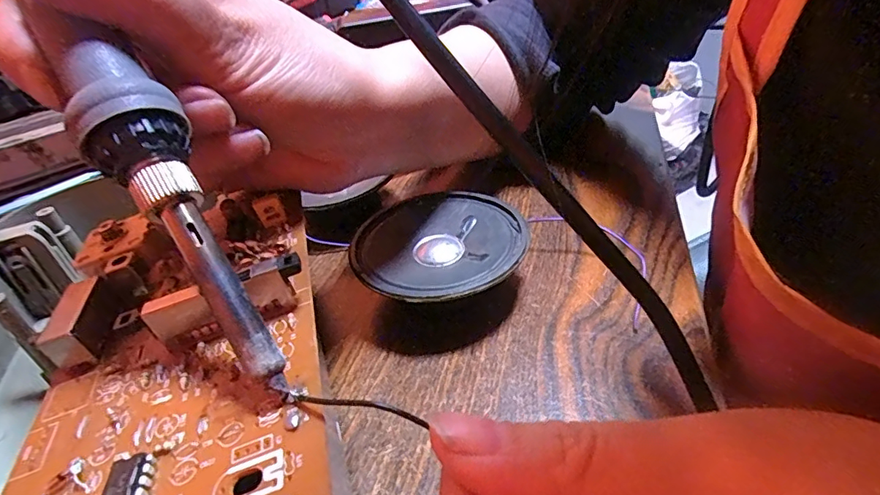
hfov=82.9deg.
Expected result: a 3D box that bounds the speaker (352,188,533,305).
[{"bbox_3d":[-0.001,0.002,0.213,0.071,0.021,0.073,4,37,18],"label":"speaker"}]

